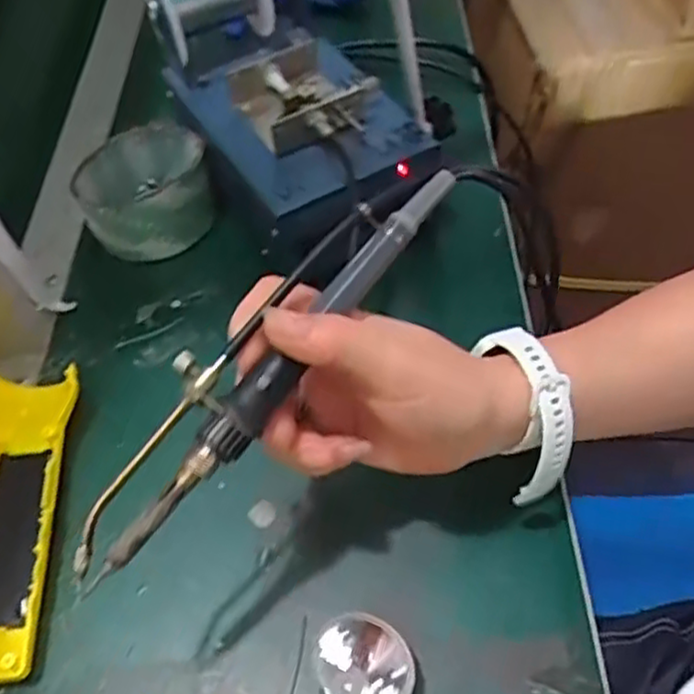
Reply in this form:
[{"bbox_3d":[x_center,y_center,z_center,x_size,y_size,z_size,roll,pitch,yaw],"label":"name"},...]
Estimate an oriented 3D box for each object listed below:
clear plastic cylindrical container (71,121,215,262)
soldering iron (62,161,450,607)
[{"bbox_3d":[-0.137,-0.107,0.493,0.084,0.047,0.079,-3,53,4],"label":"clear plastic cylindrical container"},{"bbox_3d":[-0.031,0.000,0.284,0.035,0.024,0.206,32,72,22],"label":"soldering iron"}]

